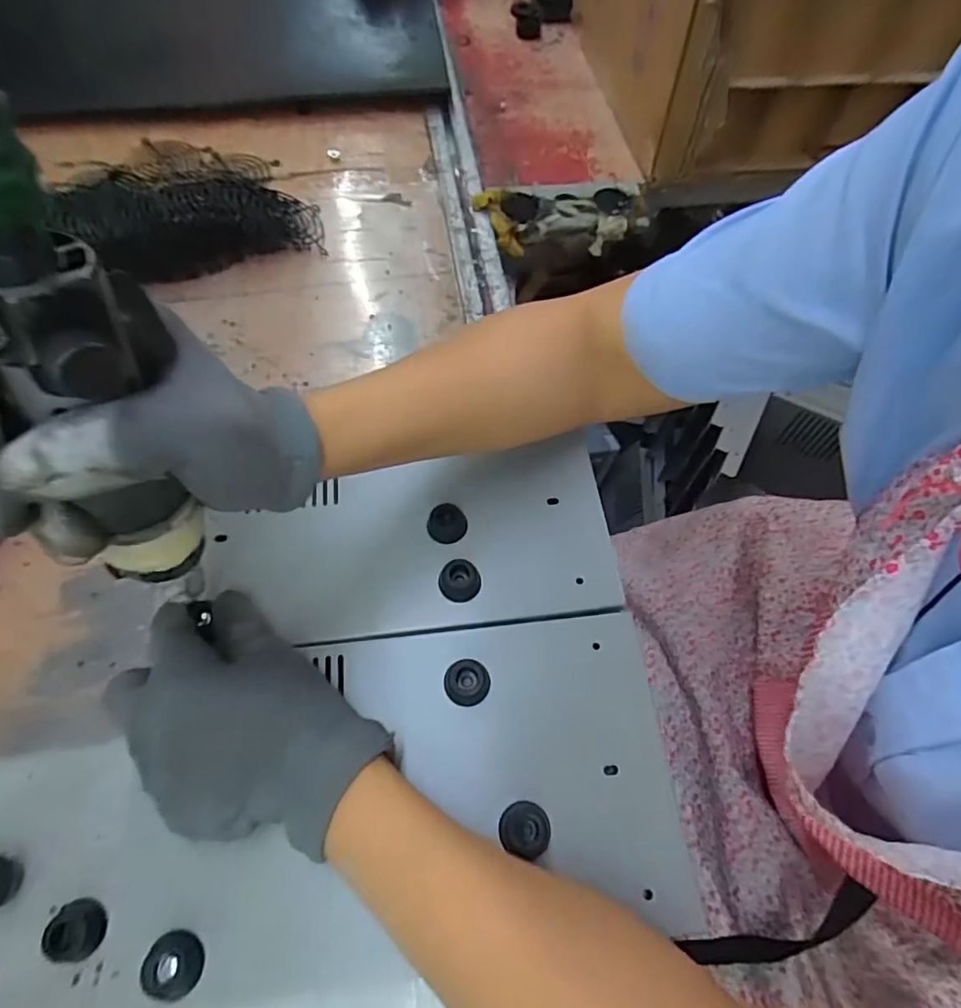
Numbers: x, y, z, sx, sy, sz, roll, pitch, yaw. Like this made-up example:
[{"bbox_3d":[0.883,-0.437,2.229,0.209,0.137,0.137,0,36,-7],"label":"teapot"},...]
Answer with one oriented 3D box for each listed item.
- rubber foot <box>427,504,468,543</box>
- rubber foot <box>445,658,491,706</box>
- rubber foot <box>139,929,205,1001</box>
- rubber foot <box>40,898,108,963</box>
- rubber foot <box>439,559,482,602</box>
[{"bbox_3d":[-0.021,0.013,0.363,0.025,0.011,0.024,0,78,-16],"label":"rubber foot"},{"bbox_3d":[-0.007,0.097,0.318,0.025,0.005,0.024,1,62,-3],"label":"rubber foot"},{"bbox_3d":[-0.135,0.204,0.258,0.022,0.017,0.024,-3,63,-5],"label":"rubber foot"},{"bbox_3d":[-0.188,0.198,0.270,0.022,0.014,0.022,1,62,-3],"label":"rubber foot"},{"bbox_3d":[-0.012,0.045,0.342,0.024,0.007,0.024,-1,63,-4],"label":"rubber foot"}]

